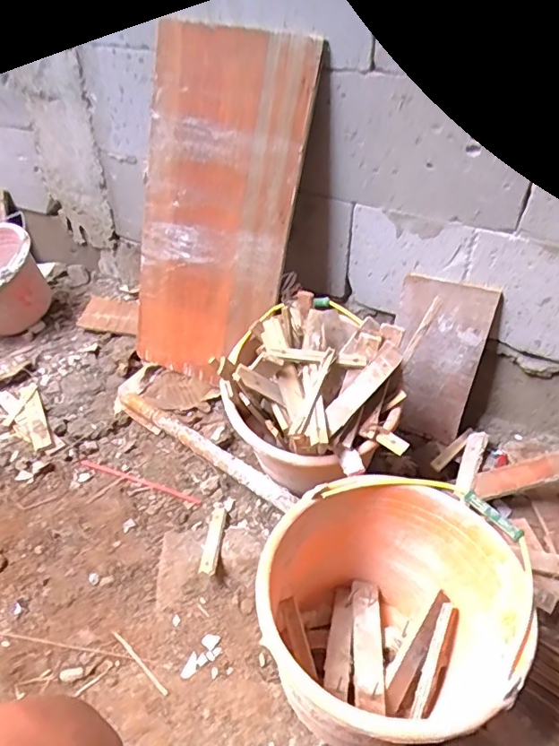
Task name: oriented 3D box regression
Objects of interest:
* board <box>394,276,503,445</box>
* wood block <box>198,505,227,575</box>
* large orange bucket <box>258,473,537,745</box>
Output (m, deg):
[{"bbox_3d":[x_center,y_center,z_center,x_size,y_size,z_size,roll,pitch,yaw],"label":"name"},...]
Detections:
[{"bbox_3d":[0.284,-0.021,0.959,0.161,0.301,0.010,18,25,19],"label":"board"},{"bbox_3d":[-0.104,0.267,0.833,0.024,0.015,0.147,1,22,2],"label":"wood block"},{"bbox_3d":[0.137,0.299,0.650,0.286,0.238,0.266,-1,42,0],"label":"large orange bucket"}]

